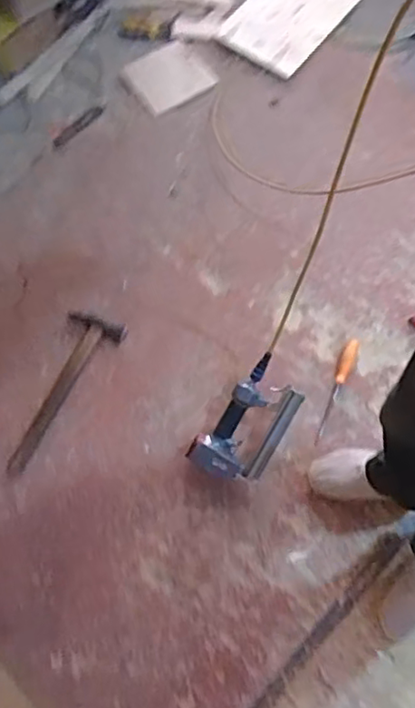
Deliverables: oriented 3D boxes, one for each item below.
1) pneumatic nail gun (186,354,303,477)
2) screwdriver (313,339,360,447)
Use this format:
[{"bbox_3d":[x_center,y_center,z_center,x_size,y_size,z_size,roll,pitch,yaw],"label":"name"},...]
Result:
[{"bbox_3d":[0.084,0.141,1.256,0.145,0.105,0.248,31,74,11],"label":"pneumatic nail gun"},{"bbox_3d":[0.285,0.081,1.344,0.034,0.024,0.249,18,72,7],"label":"screwdriver"}]

